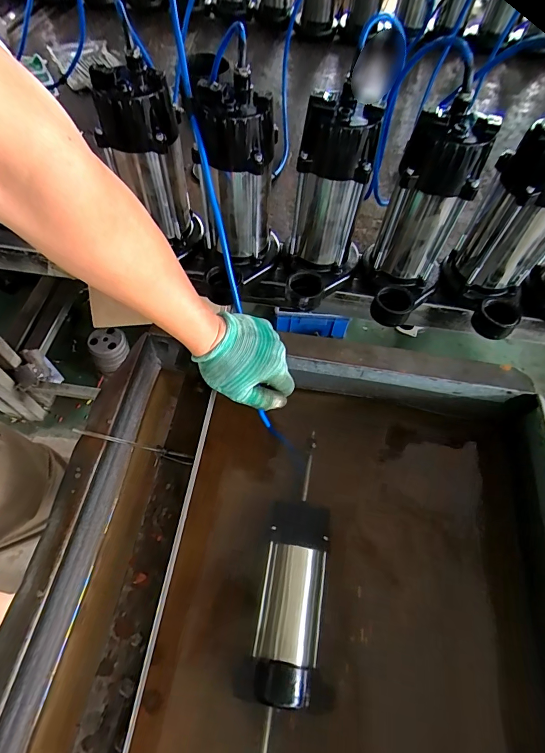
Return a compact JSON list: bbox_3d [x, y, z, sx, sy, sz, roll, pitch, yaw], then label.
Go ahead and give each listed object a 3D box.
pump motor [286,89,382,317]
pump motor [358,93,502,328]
[{"bbox_3d":[0.072,-0.220,0.515,0.098,0.222,0.153,11,60,4],"label":"pump motor"},{"bbox_3d":[0.186,-0.200,0.513,0.100,0.226,0.145,24,62,11],"label":"pump motor"}]

